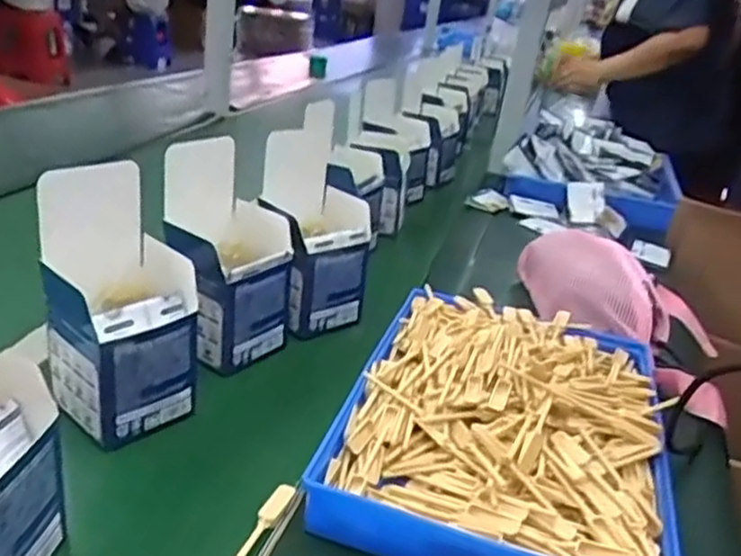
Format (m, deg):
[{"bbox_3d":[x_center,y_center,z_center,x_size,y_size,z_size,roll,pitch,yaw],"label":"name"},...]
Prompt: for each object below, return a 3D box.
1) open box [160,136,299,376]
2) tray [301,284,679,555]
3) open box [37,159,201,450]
[{"bbox_3d":[-0.126,-0.021,0.620,0.088,0.168,0.107,24,29,32],"label":"open box"},{"bbox_3d":[0.107,0.107,0.555,0.228,0.055,0.311,14,25,14],"label":"tray"},{"bbox_3d":[-0.185,0.022,0.520,0.086,0.186,0.089,27,31,36],"label":"open box"}]

